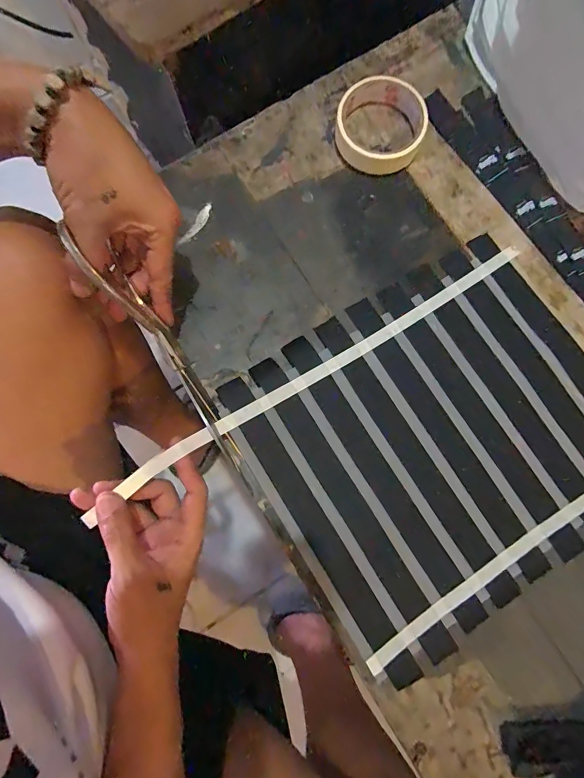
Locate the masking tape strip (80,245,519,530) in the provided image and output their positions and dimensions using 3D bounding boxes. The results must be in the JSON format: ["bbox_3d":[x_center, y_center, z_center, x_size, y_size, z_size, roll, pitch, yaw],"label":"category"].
[{"bbox_3d":[0.029,-0.017,0.350,0.460,0.018,0.016,-31,81,-11],"label":"masking tape strip"}]

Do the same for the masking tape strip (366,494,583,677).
[{"bbox_3d":[0.201,0.141,0.336,0.324,0.004,0.015,-32,76,-7],"label":"masking tape strip"}]

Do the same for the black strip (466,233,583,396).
[{"bbox_3d":[0.267,-0.033,0.375,0.028,0.008,0.288,-32,82,-6],"label":"black strip"}]

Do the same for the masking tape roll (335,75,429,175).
[{"bbox_3d":[0.090,-0.270,0.392,0.087,0.030,0.088,0,80,0],"label":"masking tape roll"}]

